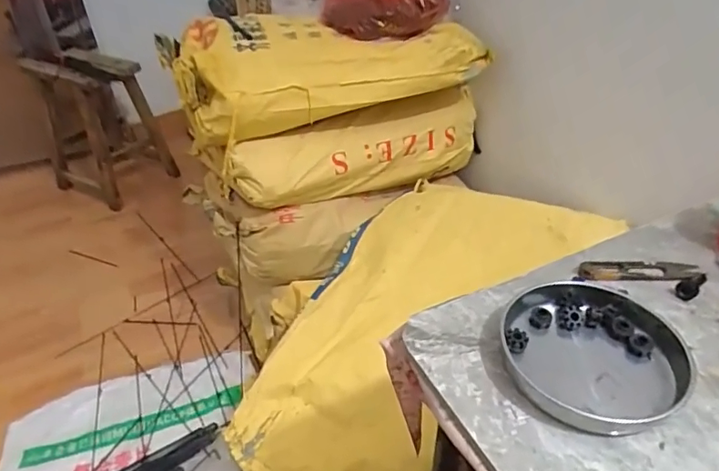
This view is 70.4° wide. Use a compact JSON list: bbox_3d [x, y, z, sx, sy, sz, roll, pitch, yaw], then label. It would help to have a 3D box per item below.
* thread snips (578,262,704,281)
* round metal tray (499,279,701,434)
[{"bbox_3d":[0.275,0.034,0.503,0.113,0.011,0.028,-1,37,1],"label":"thread snips"},{"bbox_3d":[0.192,0.090,0.420,0.141,0.021,0.145,-1,37,1],"label":"round metal tray"}]

